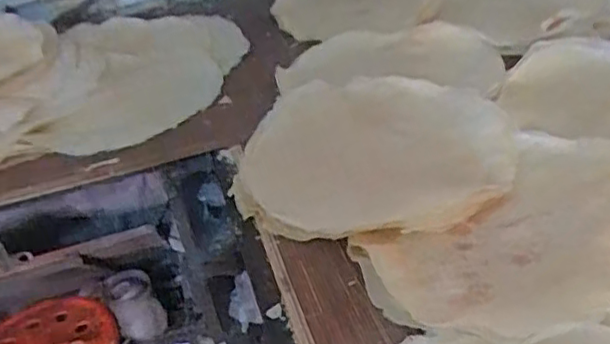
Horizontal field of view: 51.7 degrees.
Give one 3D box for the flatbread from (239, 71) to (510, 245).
[{"bbox_3d":[0.093,-0.037,0.878,0.366,0.046,0.366,-3,34,10],"label":"flatbread"}]

